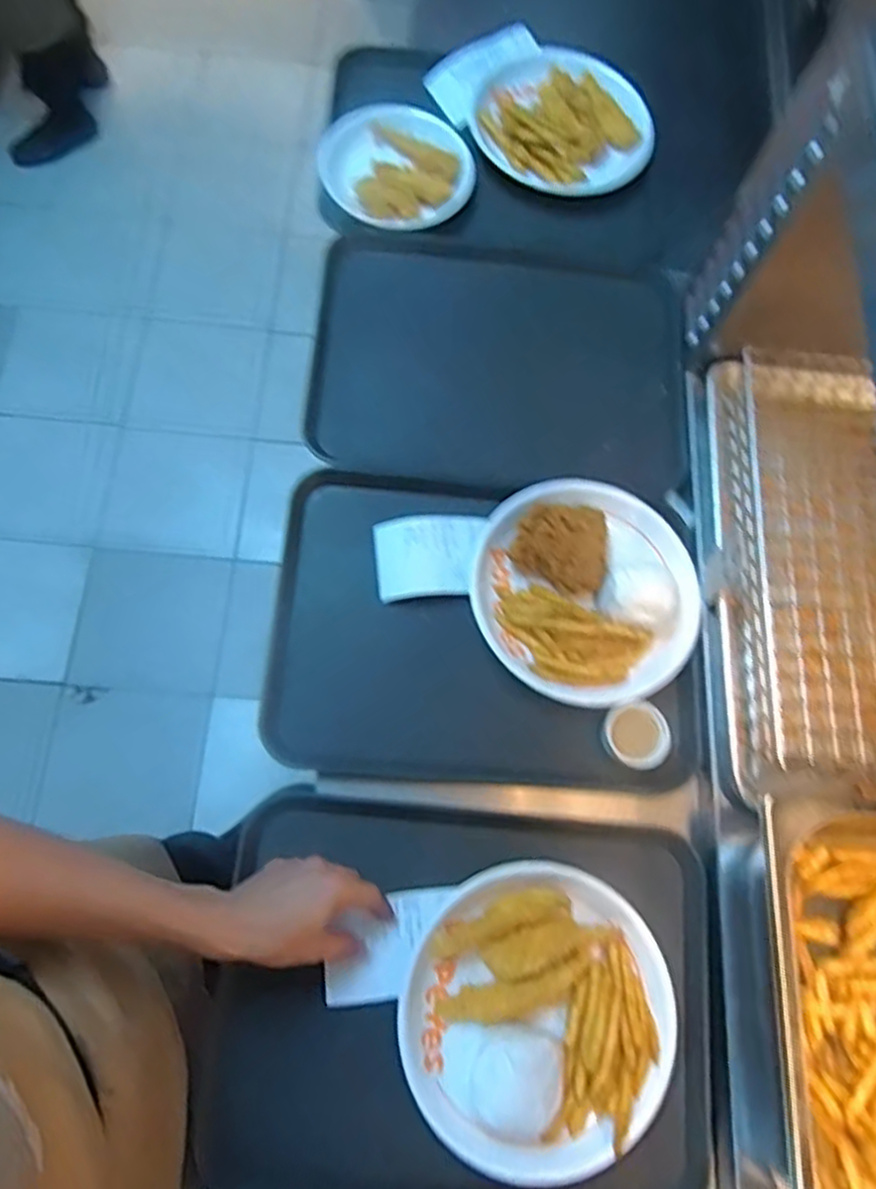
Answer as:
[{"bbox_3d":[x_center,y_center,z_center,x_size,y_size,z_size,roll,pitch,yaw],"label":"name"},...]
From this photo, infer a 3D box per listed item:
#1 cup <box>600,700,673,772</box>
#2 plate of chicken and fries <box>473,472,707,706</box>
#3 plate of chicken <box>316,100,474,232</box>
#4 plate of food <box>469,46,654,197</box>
[{"bbox_3d":[0.181,0.129,0.658,0.061,0.023,0.055,42,73,10],"label":"cup"},{"bbox_3d":[0.147,-0.012,0.690,0.216,0.050,0.218,1,71,-4],"label":"plate of chicken and fries"},{"bbox_3d":[-0.048,-0.496,0.842,0.169,0.025,0.170,1,71,-4],"label":"plate of chicken"},{"bbox_3d":[0.149,-0.577,0.883,0.207,0.026,0.203,1,71,-4],"label":"plate of food"}]

